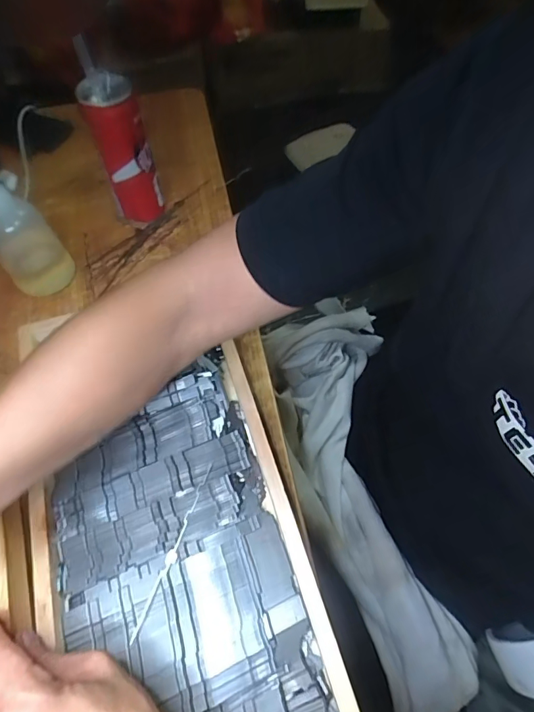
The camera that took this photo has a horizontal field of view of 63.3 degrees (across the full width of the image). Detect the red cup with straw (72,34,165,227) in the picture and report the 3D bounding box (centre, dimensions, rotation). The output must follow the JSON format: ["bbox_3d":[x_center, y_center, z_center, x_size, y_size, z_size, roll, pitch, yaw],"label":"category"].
[{"bbox_3d":[-0.153,-0.222,0.462,0.054,0.182,0.048,-15,62,-6],"label":"red cup with straw"}]

